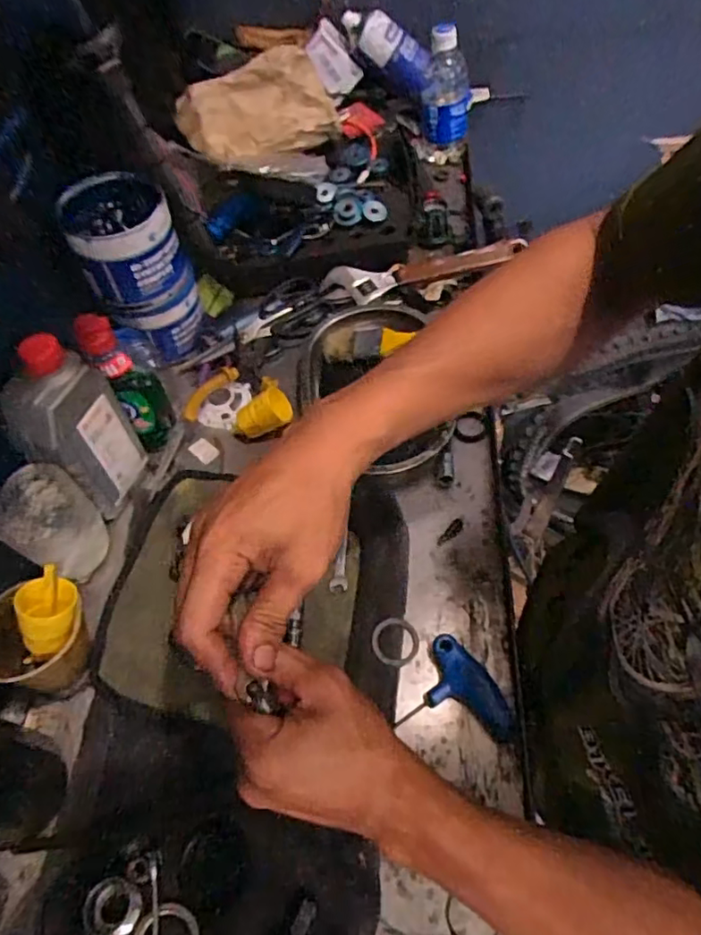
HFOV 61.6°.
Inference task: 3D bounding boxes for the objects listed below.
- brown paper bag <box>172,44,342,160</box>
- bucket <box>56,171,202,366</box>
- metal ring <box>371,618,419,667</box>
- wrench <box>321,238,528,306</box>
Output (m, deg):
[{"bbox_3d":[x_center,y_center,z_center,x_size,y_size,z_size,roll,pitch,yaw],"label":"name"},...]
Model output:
[{"bbox_3d":[-0.117,-0.448,0.746,0.195,0.113,0.047,-25,33,-5],"label":"brown paper bag"},{"bbox_3d":[-0.219,-0.206,0.617,0.091,0.159,0.091,-2,58,4],"label":"bucket"},{"bbox_3d":[0.037,0.145,0.489,0.039,0.004,0.039,-2,58,4],"label":"metal ring"},{"bbox_3d":[0.082,-0.239,0.693,0.226,0.012,0.048,-16,85,3],"label":"wrench"}]

